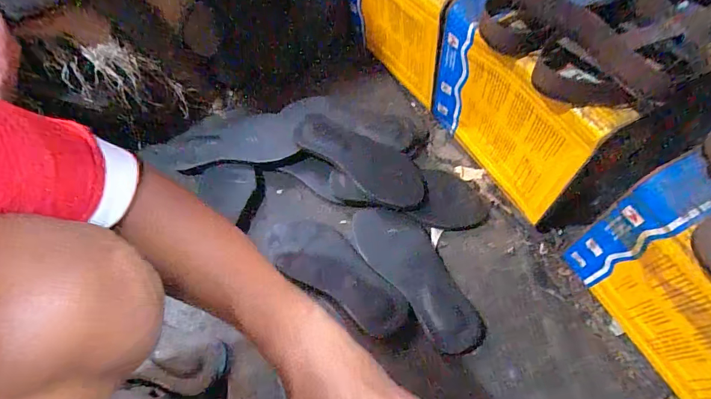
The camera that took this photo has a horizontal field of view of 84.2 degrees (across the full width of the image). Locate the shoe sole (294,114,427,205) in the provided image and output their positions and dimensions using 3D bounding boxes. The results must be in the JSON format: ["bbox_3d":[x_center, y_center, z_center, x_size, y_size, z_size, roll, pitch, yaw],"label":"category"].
[{"bbox_3d":[0.007,-0.072,0.646,0.236,0.019,0.089,31,67,17],"label":"shoe sole"}]

